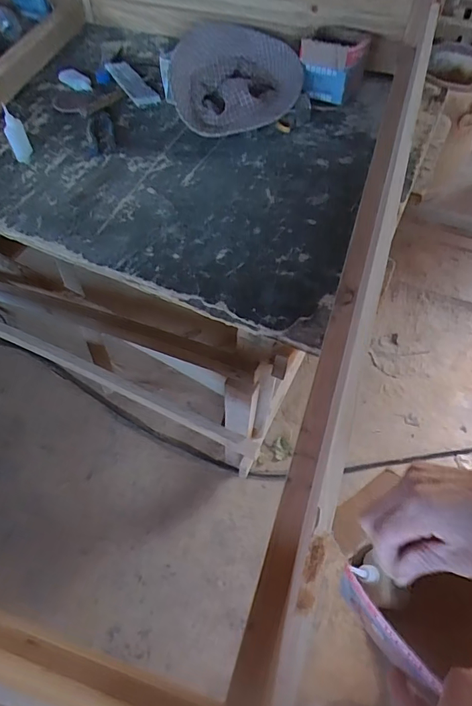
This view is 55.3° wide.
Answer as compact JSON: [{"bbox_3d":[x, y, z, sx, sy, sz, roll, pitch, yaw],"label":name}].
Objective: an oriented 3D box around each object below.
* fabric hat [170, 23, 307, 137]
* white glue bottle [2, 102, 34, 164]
[{"bbox_3d":[-0.010,-0.567,0.959,0.281,0.072,0.266,-21,74,-8],"label":"fabric hat"},{"bbox_3d":[-0.420,-0.417,0.859,0.030,0.092,0.037,12,58,9],"label":"white glue bottle"}]

